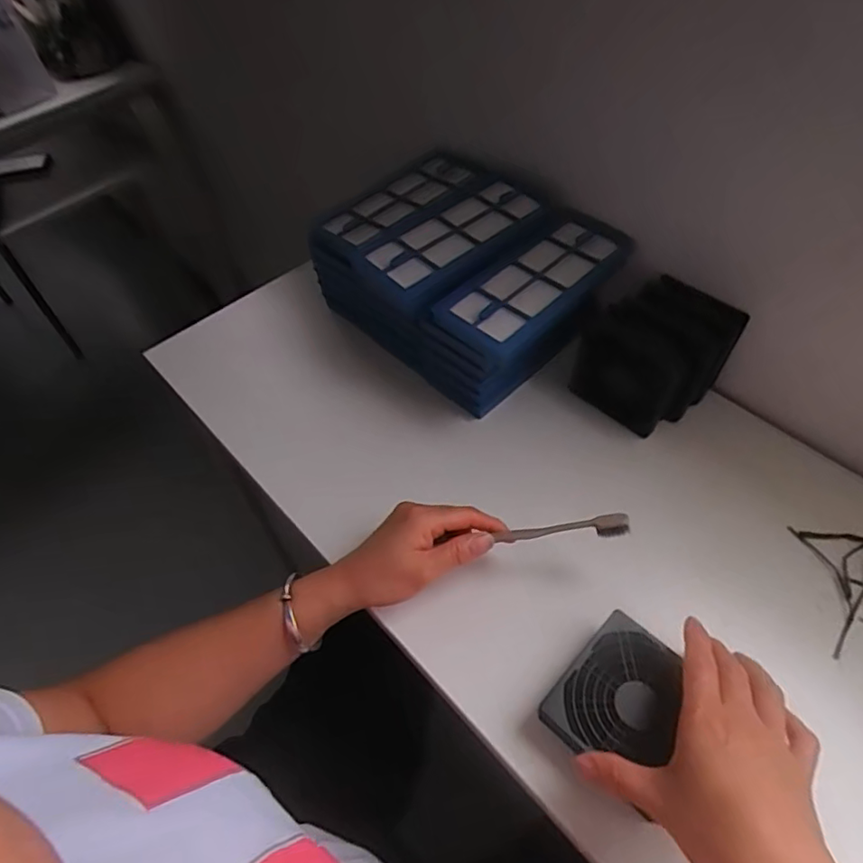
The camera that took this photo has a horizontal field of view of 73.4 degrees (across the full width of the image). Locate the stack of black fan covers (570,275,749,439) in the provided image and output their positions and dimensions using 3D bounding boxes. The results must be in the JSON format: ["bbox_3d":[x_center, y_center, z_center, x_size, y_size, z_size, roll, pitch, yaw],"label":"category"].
[{"bbox_3d":[0.216,-0.076,0.563,0.119,0.087,0.105,-33,58,-21],"label":"stack of black fan covers"}]

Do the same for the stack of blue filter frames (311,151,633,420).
[{"bbox_3d":[0.030,-0.167,0.607,0.191,0.122,0.264,-37,59,-23],"label":"stack of blue filter frames"}]

